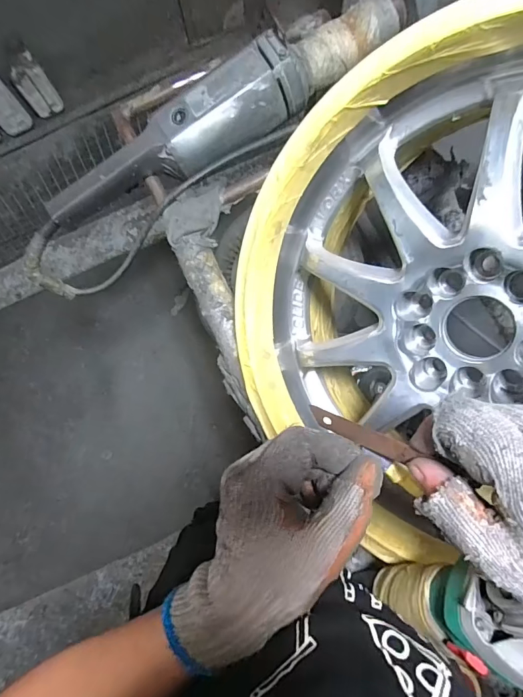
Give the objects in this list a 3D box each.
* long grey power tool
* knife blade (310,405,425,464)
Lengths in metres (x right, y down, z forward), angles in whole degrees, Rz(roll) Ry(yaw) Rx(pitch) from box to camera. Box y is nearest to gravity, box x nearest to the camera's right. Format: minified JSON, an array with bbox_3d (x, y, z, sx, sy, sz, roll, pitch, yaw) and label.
[{"bbox_3d":[-0.115,-0.263,0.515,0.358,0.080,0.080,-28,82,-3],"label":"long grey power tool"},{"bbox_3d":[0.063,0.055,0.259,0.071,0.006,0.011,21,83,32],"label":"knife blade"}]

